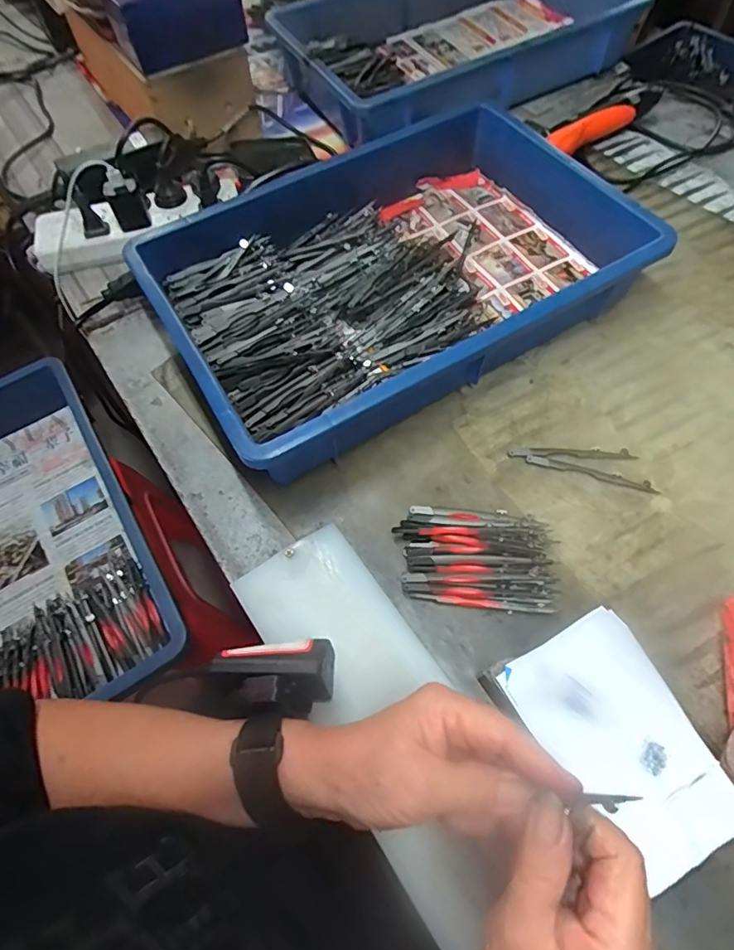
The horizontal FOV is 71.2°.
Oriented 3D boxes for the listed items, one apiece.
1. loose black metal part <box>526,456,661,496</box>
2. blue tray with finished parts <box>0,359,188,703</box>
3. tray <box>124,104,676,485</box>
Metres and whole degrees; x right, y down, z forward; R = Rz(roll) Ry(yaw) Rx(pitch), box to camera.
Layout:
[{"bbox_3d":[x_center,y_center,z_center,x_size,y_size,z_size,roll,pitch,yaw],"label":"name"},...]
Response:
[{"bbox_3d":[0.190,-0.002,0.433,0.107,0.008,0.011,15,64,11],"label":"loose black metal part"},{"bbox_3d":[-0.417,0.091,0.559,0.314,0.087,0.395,-32,65,-13],"label":"blue tray with finished parts"},{"bbox_3d":[0.023,-0.196,0.496,0.422,0.079,0.287,-30,65,-12],"label":"tray"}]

